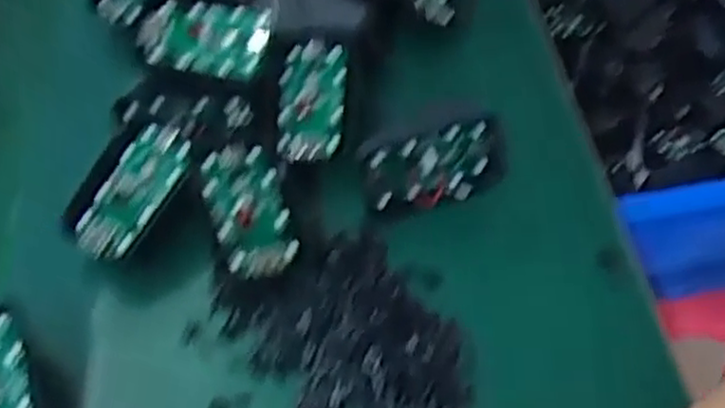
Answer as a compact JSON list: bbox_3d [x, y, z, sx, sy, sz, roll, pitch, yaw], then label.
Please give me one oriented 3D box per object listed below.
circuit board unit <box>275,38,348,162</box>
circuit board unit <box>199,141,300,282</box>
[{"bbox_3d":[-0.026,-0.052,0.381,0.033,0.015,0.065,3,72,8],"label":"circuit board unit"},{"bbox_3d":[-0.051,0.002,0.335,0.032,0.005,0.063,-12,69,-24],"label":"circuit board unit"}]

